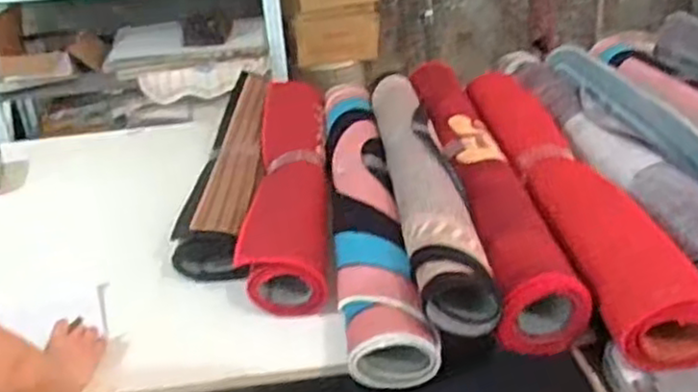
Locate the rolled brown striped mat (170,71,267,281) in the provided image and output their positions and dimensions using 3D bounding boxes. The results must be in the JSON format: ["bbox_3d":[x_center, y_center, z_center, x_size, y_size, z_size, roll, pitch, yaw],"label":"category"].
[{"bbox_3d":[-0.264,-0.078,1.652,0.149,0.150,0.944,-4,25,0],"label":"rolled brown striped mat"}]

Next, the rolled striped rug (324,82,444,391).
[{"bbox_3d":[0.025,-0.023,1.486,0.139,0.120,1.142,-5,25,-2],"label":"rolled striped rug"}]

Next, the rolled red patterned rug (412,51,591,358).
[{"bbox_3d":[0.267,-0.077,1.489,0.149,0.145,1.126,-4,25,0],"label":"rolled red patterned rug"}]

